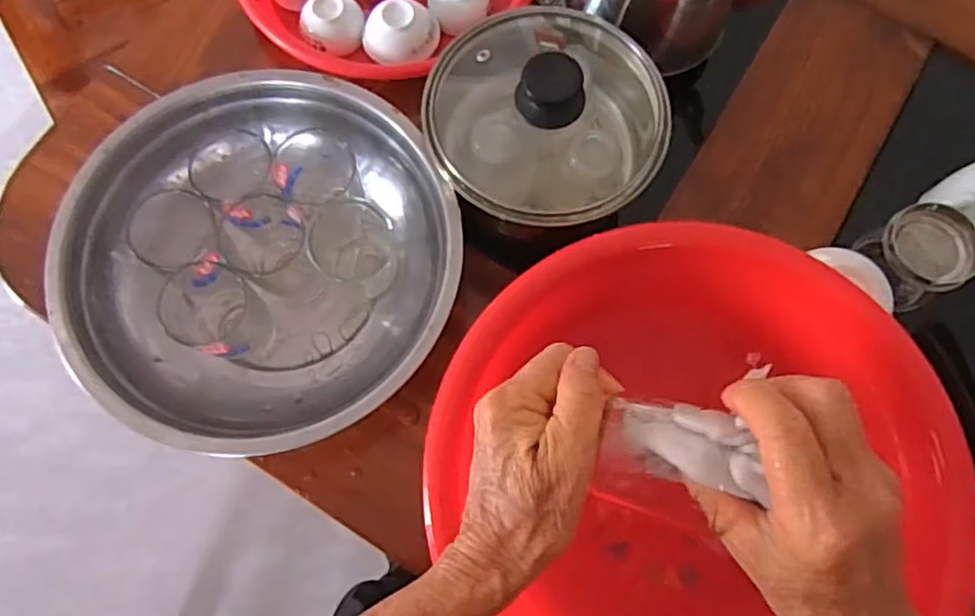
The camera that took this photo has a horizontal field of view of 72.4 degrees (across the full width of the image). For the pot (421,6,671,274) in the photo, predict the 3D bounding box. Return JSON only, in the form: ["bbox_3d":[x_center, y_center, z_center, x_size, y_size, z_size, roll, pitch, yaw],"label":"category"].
[{"bbox_3d":[0.038,-0.130,0.468,0.162,0.115,0.161,-10,75,-4],"label":"pot"}]

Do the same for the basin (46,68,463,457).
[{"bbox_3d":[-0.151,-0.031,0.468,0.258,0.078,0.252,0,74,-1],"label":"basin"}]

